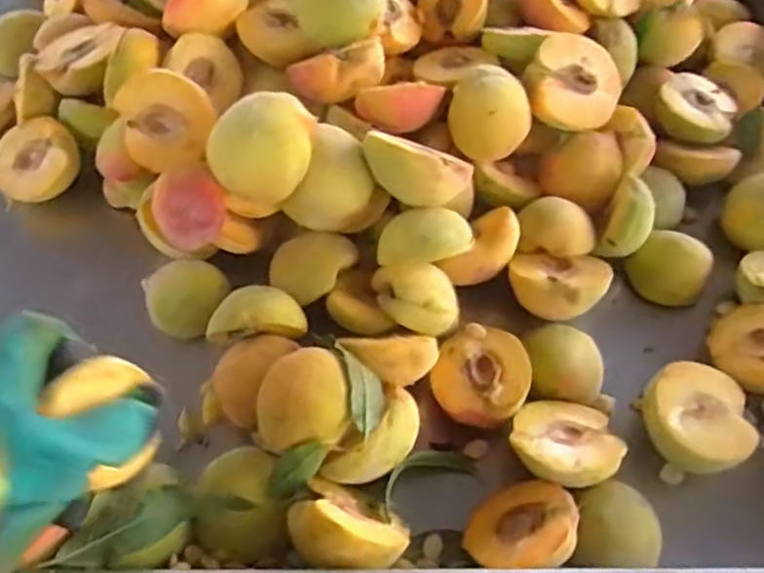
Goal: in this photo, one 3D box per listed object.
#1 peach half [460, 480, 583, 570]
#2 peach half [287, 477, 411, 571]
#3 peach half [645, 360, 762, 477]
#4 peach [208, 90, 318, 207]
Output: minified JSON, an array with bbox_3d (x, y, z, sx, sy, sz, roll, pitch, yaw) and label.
[{"bbox_3d":[0.080,0.136,0.380,0.055,0.030,0.059,-39,25,-26],"label":"peach half"},{"bbox_3d":[-0.017,0.126,0.365,0.061,0.044,0.046,6,55,0],"label":"peach half"},{"bbox_3d":[0.185,0.080,0.418,0.056,0.034,0.060,2,55,-2],"label":"peach half"},{"bbox_3d":[-0.075,-0.081,0.444,0.065,0.066,0.049,-7,56,-9],"label":"peach"}]

